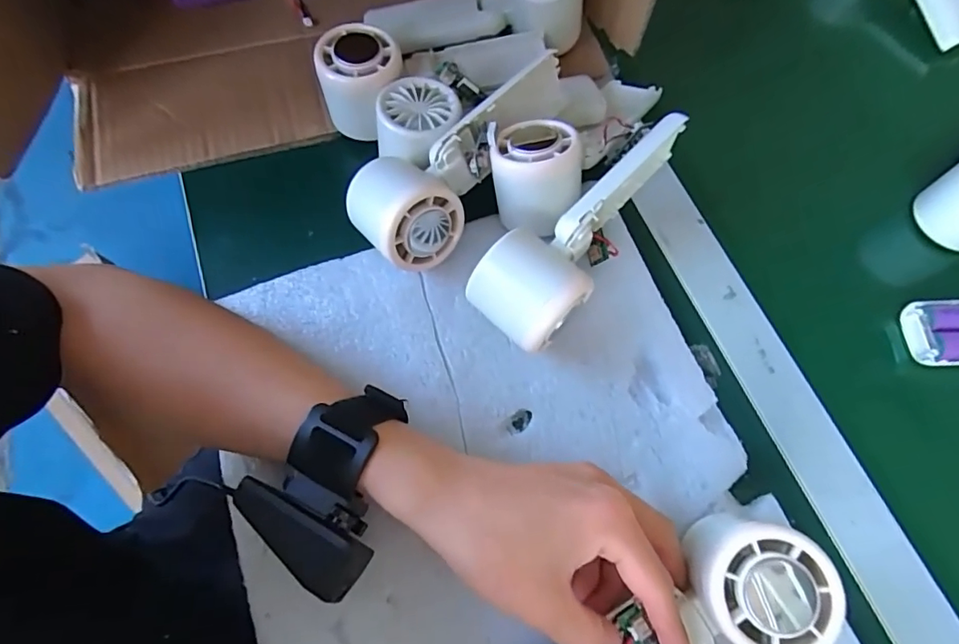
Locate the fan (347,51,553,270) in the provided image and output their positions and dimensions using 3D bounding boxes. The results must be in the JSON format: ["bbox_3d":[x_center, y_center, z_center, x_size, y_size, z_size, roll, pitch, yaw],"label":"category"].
[{"bbox_3d":[-0.013,-0.108,0.325,0.068,0.060,0.160,40,87,13],"label":"fan"}]

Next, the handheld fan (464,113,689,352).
[{"bbox_3d":[0.061,-0.058,0.317,0.061,0.062,0.159,36,71,12],"label":"handheld fan"}]

